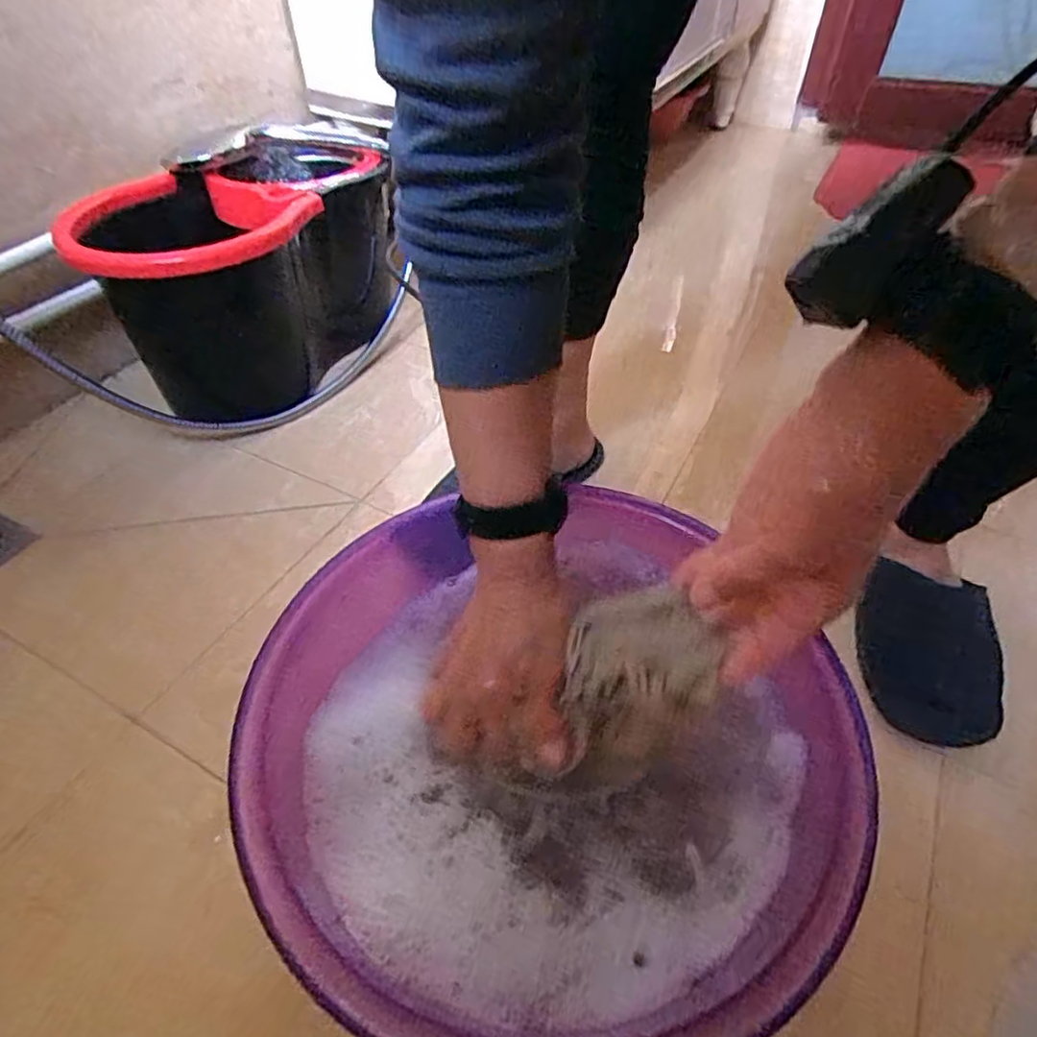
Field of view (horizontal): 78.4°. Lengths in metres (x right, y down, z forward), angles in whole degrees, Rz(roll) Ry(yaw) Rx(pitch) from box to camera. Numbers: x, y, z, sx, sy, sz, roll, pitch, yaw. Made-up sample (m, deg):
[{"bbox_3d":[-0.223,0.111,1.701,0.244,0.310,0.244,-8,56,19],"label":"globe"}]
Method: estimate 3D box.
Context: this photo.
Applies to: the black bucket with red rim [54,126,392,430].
[{"bbox_3d":[-0.338,-0.302,0.819,0.203,0.248,0.371,22,49,17],"label":"black bucket with red rim"}]

